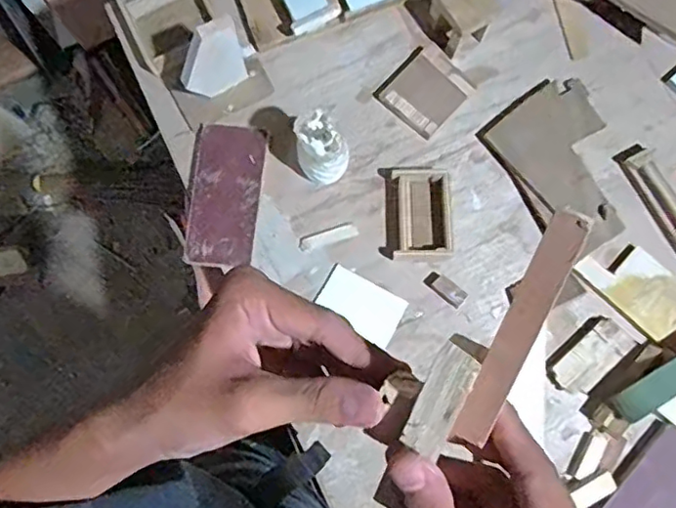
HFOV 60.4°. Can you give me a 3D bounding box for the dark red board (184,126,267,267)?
[{"bbox_3d":[-0.154,-0.079,0.776,0.095,0.015,0.193,5,78,4],"label":"dark red board"}]

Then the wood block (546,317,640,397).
[{"bbox_3d":[0.316,0.128,0.730,0.106,0.015,0.062,-44,79,-7],"label":"wood block"}]

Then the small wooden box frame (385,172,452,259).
[{"bbox_3d":[0.106,-0.053,0.756,0.083,0.023,0.109,-2,78,2],"label":"small wooden box frame"}]

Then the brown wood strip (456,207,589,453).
[{"bbox_3d":[0.074,0.033,0.237,0.015,0.004,0.106,24,106,9],"label":"brown wood strip"}]

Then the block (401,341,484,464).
[{"bbox_3d":[0.043,0.063,0.246,0.017,0.010,0.047,25,101,9],"label":"block"}]

